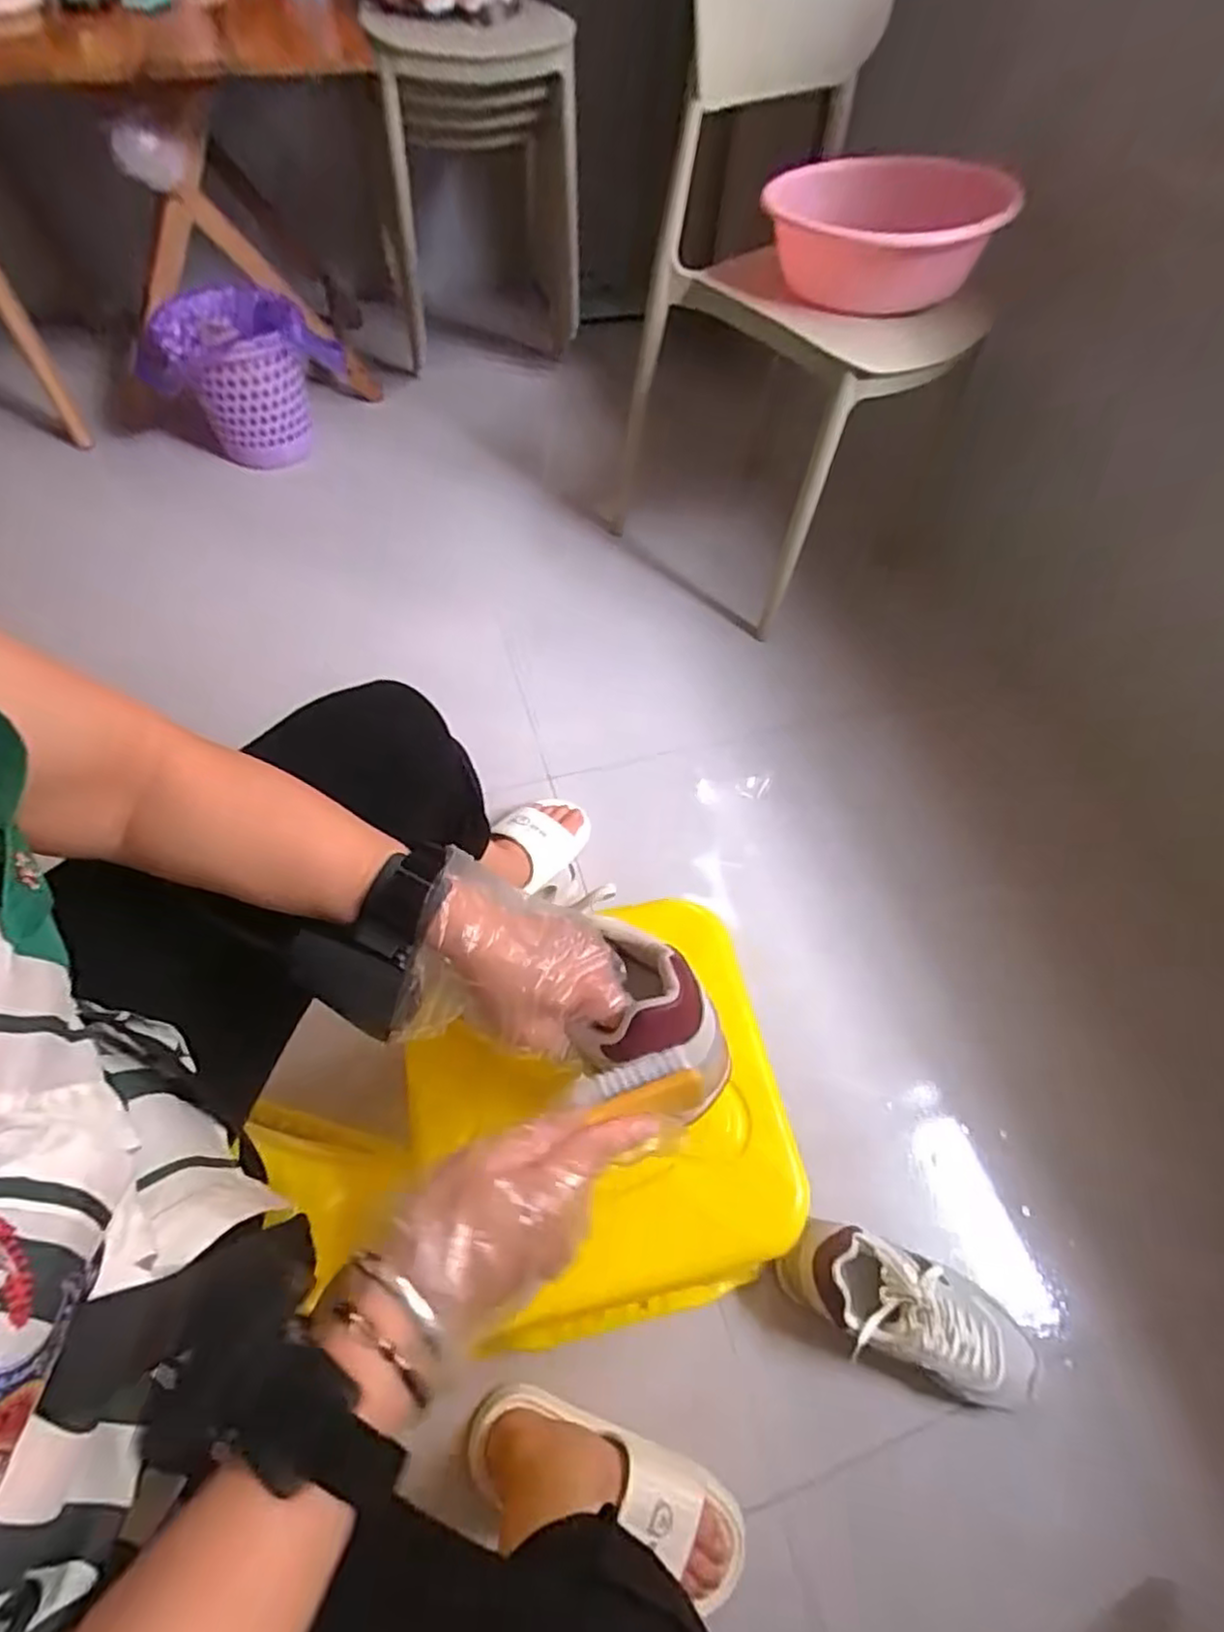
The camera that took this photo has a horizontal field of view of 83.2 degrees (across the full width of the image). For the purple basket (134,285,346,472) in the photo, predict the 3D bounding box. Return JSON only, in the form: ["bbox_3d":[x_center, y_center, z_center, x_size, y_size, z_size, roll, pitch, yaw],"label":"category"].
[{"bbox_3d":[-0.647,-0.760,1.233,0.294,0.251,0.194,-24,64,-18],"label":"purple basket"}]

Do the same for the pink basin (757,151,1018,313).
[{"bbox_3d":[0.344,-0.747,0.896,0.282,0.128,0.270,2,59,-4],"label":"pink basin"}]

